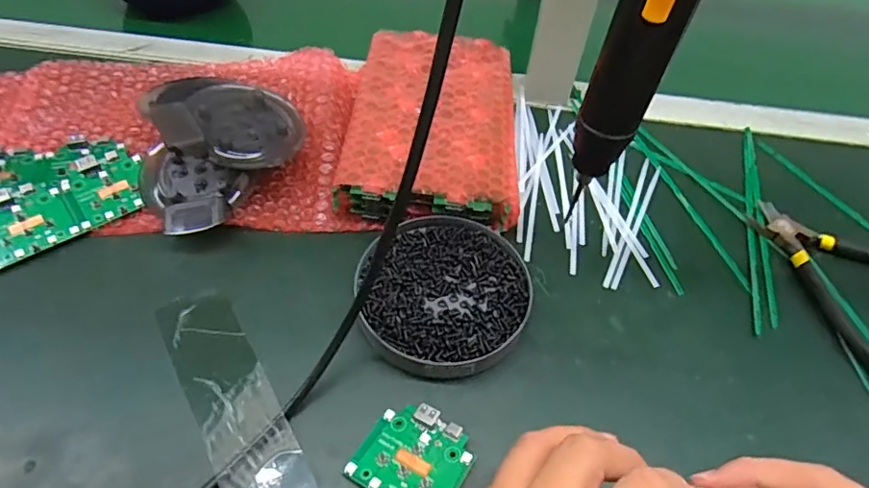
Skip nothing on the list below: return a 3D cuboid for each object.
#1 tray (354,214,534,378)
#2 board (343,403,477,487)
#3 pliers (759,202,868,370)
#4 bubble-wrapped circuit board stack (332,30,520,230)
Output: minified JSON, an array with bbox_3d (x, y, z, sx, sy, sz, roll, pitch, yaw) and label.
[{"bbox_3d":[0.006,0.032,0.358,0.108,0.021,0.114,2,53,-3],"label":"tray"},{"bbox_3d":[-0.011,0.117,0.296,0.057,0.014,0.054,28,56,17],"label":"board"},{"bbox_3d":[0.294,0.021,0.391,0.113,0.012,0.136,-33,61,-25],"label":"pliers"},{"bbox_3d":[-0.001,-0.104,0.452,0.135,0.038,0.208,5,52,0],"label":"bubble-wrapped circuit board stack"}]

